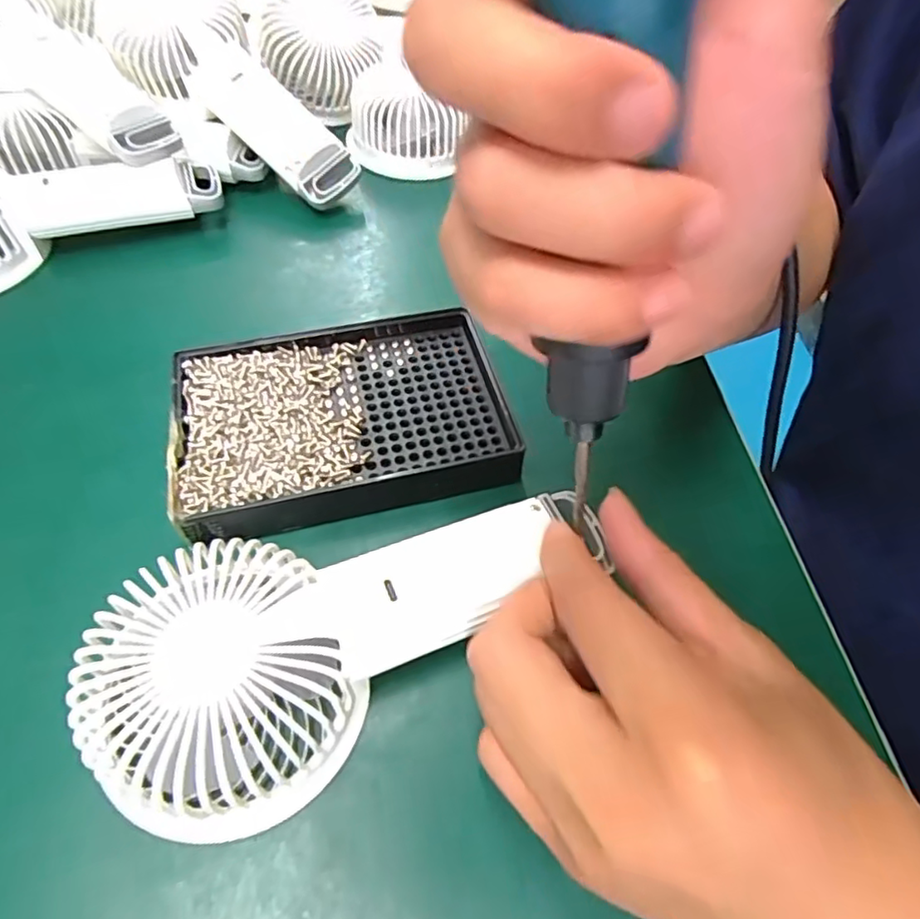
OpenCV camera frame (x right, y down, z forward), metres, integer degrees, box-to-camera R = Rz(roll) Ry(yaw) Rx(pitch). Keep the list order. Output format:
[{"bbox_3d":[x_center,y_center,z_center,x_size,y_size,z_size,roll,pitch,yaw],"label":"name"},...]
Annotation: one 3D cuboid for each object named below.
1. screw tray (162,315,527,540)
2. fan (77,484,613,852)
[{"bbox_3d":[-0.050,-0.017,0.265,0.138,0.024,0.094,-12,58,-11],"label":"screw tray"},{"bbox_3d":[-0.033,0.051,0.209,0.176,0.038,0.083,-21,60,-22],"label":"fan"}]

